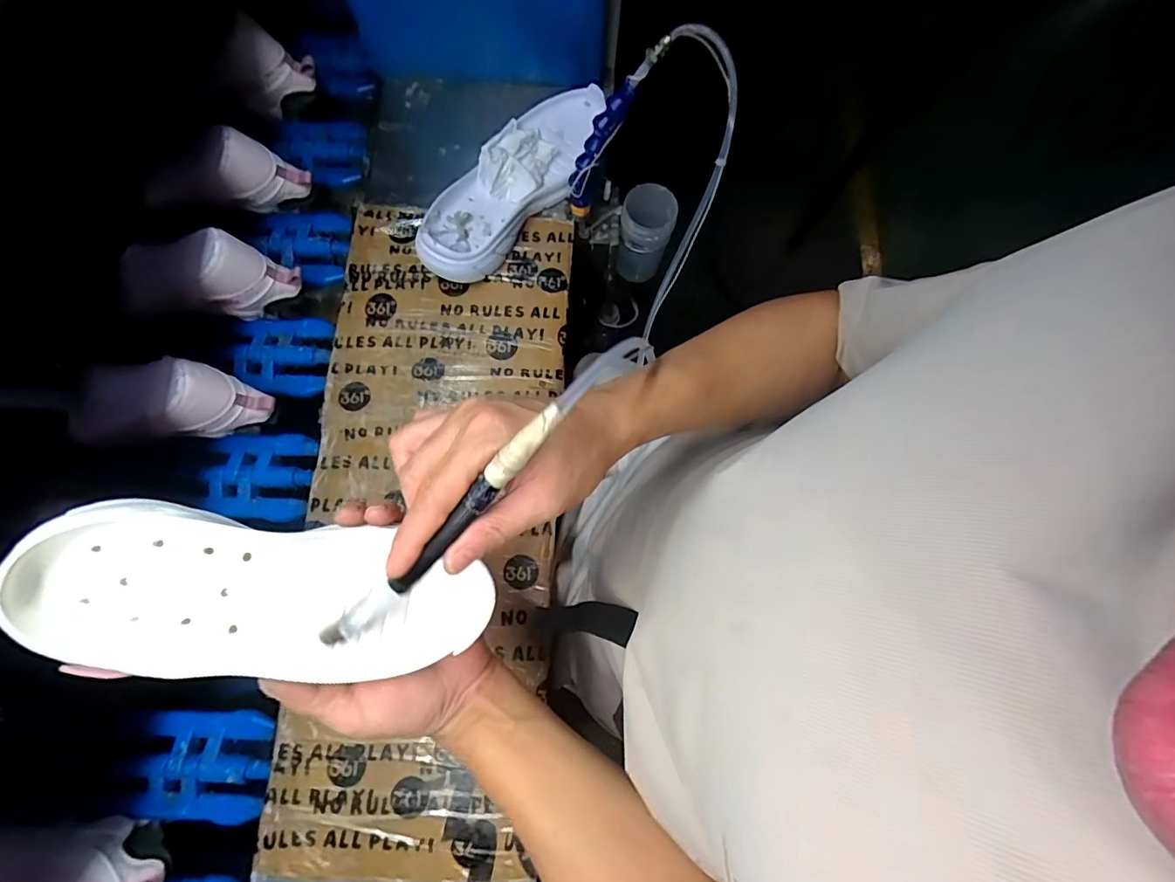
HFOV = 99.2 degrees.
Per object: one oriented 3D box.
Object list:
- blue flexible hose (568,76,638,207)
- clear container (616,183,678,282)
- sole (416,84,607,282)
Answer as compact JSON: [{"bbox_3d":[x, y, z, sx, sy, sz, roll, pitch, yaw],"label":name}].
[{"bbox_3d":[0.010,-0.306,0.520,0.023,0.139,0.024,-29,78,-37],"label":"blue flexible hose"},{"bbox_3d":[0.080,-0.284,0.698,0.070,0.113,0.076,6,77,-1],"label":"clear container"},{"bbox_3d":[-0.078,-0.293,0.559,0.097,0.044,0.286,36,78,6],"label":"sole"}]

